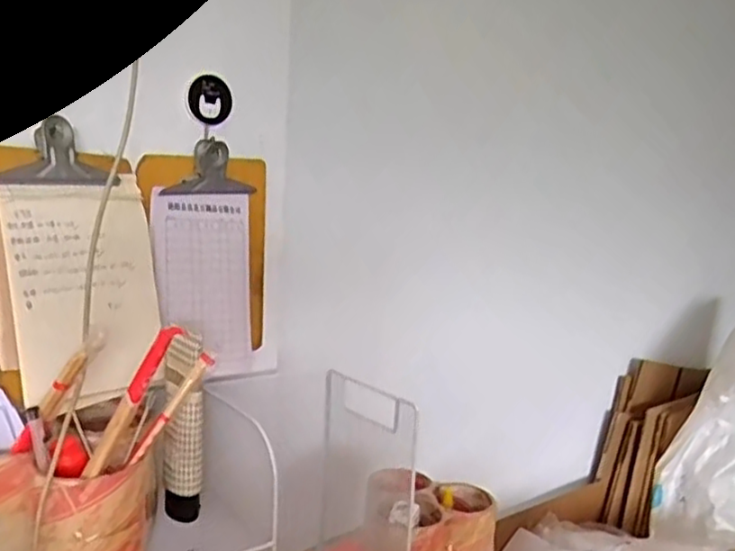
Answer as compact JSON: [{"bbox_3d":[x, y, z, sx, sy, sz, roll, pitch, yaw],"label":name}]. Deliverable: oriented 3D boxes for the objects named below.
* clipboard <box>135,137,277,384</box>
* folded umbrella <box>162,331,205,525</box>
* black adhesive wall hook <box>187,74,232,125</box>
[{"bbox_3d":[-0.151,-0.009,0.694,0.040,0.248,0.144,0,10,45],"label":"clipboard"},{"bbox_3d":[-0.161,0.132,0.594,0.035,0.165,0.040,2,8,-13],"label":"folded umbrella"},{"bbox_3d":[-0.157,-0.175,0.672,0.042,0.045,0.011,-2,10,-35],"label":"black adhesive wall hook"}]

